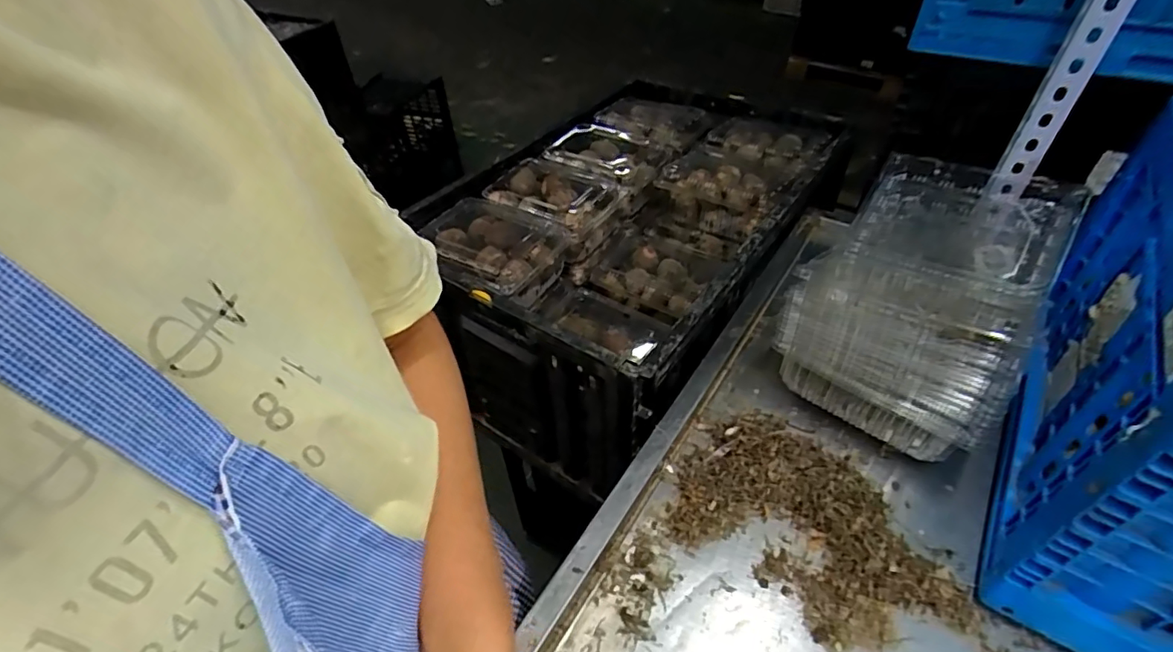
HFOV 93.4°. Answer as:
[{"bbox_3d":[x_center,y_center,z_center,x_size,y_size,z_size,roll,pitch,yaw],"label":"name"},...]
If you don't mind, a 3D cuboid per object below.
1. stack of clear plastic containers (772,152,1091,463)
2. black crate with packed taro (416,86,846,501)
[{"bbox_3d":[0.320,-0.029,0.533,0.168,0.141,0.280,29,52,29],"label":"stack of clear plastic containers"},{"bbox_3d":[0.085,-0.108,0.801,0.357,0.235,0.590,26,51,26],"label":"black crate with packed taro"}]

